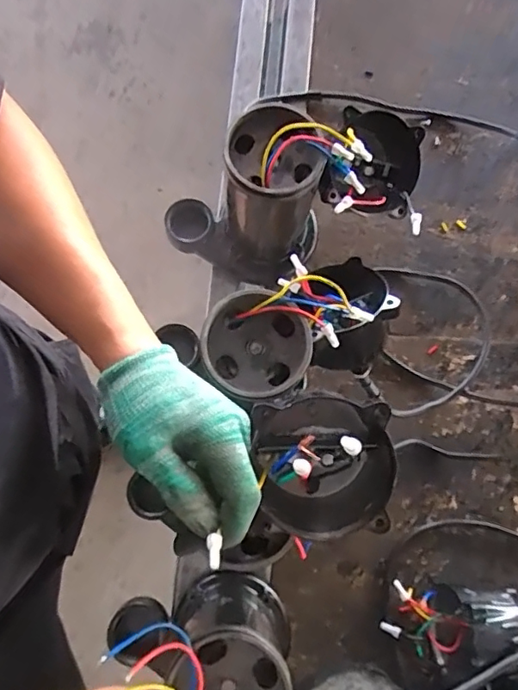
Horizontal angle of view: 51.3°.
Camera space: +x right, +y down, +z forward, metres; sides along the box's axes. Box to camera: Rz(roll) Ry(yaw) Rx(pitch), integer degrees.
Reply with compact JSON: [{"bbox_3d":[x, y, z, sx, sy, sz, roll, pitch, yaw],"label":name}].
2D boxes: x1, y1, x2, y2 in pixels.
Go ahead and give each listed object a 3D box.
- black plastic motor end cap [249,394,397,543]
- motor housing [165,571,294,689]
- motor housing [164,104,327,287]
[{"bbox_3d":[0.048,0.085,0.387,0.098,0.057,0.097,1,78,-3],"label":"black plastic motor end cap"},{"bbox_3d":[-0.021,0.263,0.463,0.104,0.160,0.102,1,77,-2],"label":"motor housing"},{"bbox_3d":[-0.010,-0.147,0.562,0.154,0.190,0.116,37,78,6],"label":"motor housing"}]

